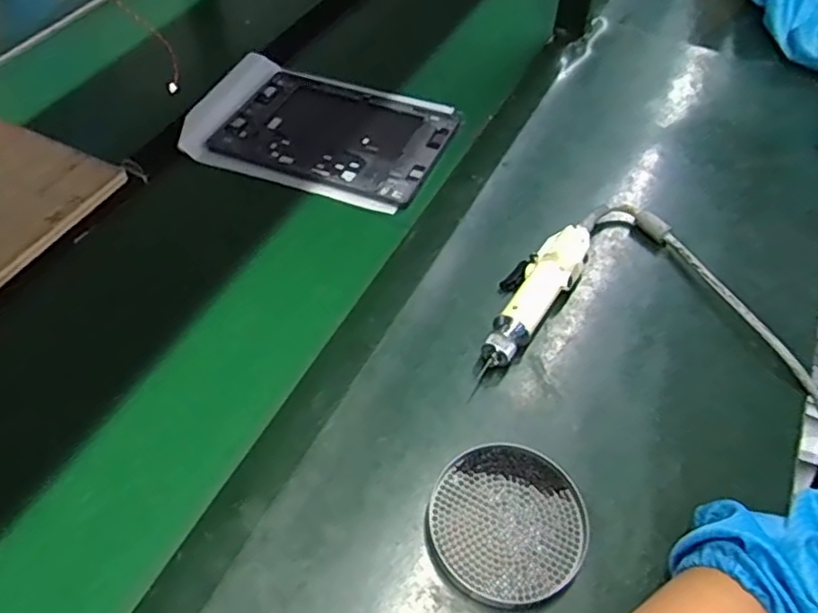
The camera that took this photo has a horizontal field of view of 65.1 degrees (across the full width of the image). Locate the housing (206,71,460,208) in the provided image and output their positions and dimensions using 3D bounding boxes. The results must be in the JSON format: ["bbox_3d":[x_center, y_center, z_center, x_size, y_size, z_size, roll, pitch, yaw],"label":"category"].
[{"bbox_3d":[-0.087,-0.207,0.759,0.257,0.007,0.164,20,54,14],"label":"housing"}]

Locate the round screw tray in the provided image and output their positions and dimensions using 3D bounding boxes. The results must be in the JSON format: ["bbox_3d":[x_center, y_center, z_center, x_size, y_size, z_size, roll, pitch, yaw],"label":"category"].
[{"bbox_3d":[0.073,0.160,0.477,0.115,0.010,0.112,0,52,-1],"label":"round screw tray"}]

